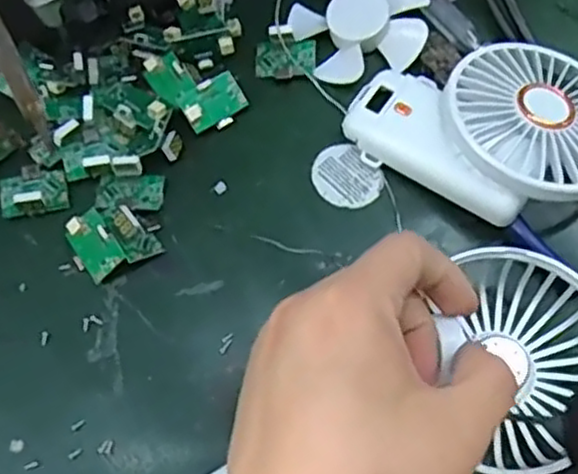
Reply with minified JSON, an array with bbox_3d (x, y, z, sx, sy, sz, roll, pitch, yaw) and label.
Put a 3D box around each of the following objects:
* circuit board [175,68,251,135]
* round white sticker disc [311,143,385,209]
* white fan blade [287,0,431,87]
[{"bbox_3d":[-0.037,-0.066,0.352,0.031,0.008,0.023,-30,99,-14],"label":"circuit board"},{"bbox_3d":[0.028,-0.029,0.345,0.030,0.004,0.034,-40,74,-13],"label":"round white sticker disc"},{"bbox_3d":[0.038,-0.113,0.369,0.066,0.014,0.069,0,69,1],"label":"white fan blade"}]

